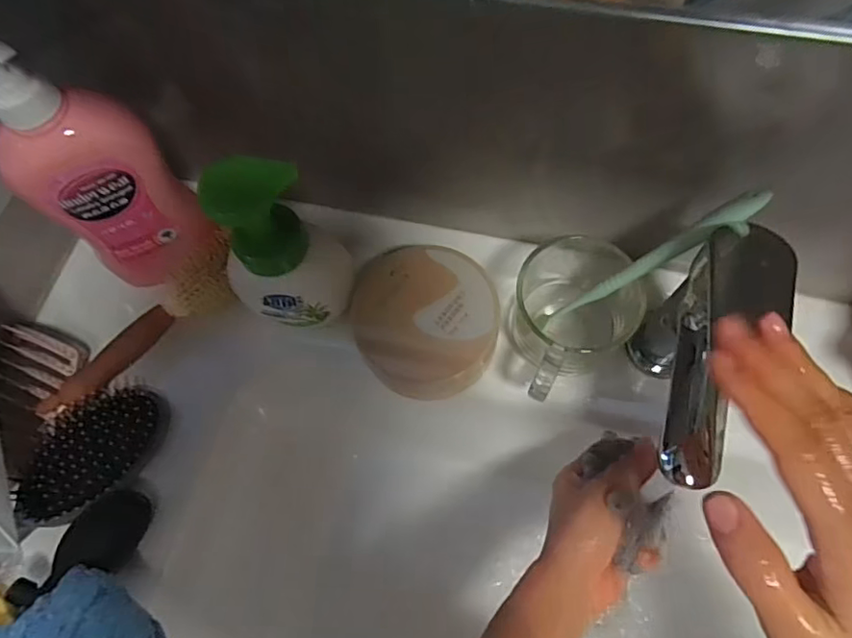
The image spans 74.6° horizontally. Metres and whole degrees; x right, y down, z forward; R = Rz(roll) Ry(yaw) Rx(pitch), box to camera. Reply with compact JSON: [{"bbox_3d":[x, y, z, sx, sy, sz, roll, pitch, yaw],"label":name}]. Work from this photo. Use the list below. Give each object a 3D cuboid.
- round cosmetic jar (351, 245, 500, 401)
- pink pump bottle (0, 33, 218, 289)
[{"bbox_3d":[-0.001,0.002,0.411,0.098,0.043,0.107,-1,68,4],"label":"round cosmetic jar"},{"bbox_3d":[-0.218,-0.095,0.363,0.087,0.206,0.047,-33,70,-9],"label":"pink pump bottle"}]

